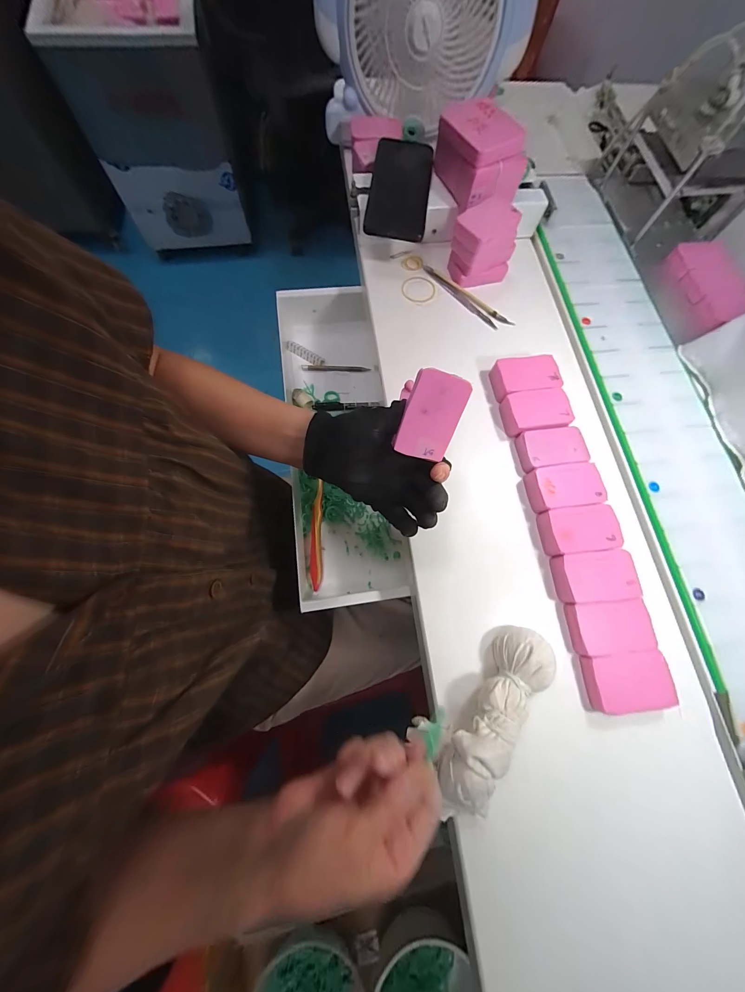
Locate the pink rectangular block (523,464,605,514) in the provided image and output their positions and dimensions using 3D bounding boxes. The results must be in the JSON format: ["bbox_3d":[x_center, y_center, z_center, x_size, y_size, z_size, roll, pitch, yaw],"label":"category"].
[{"bbox_3d":[0.201,-0.008,0.346,0.082,0.023,0.045,-8,73,-5],"label":"pink rectangular block"}]

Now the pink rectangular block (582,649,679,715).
[{"bbox_3d":[0.233,0.168,0.296,0.075,0.015,0.045,-3,73,-3],"label":"pink rectangular block"}]

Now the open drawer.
[{"bbox_3d":[-0.048,-0.081,0.458,0.184,0.074,0.442,-6,73,-5],"label":"open drawer"}]

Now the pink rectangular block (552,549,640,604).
[{"bbox_3d":[0.218,0.080,0.320,0.072,0.023,0.046,-4,73,-3],"label":"pink rectangular block"}]

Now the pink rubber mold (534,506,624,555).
[{"bbox_3d":[0.212,0.036,0.333,0.073,0.026,0.045,-5,73,-3],"label":"pink rubber mold"}]

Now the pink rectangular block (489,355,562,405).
[{"bbox_3d":[0.180,-0.138,0.385,0.076,0.025,0.044,-9,73,-5],"label":"pink rectangular block"}]

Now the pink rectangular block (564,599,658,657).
[{"bbox_3d":[0.225,0.125,0.309,0.073,0.017,0.045,-3,73,-3],"label":"pink rectangular block"}]

